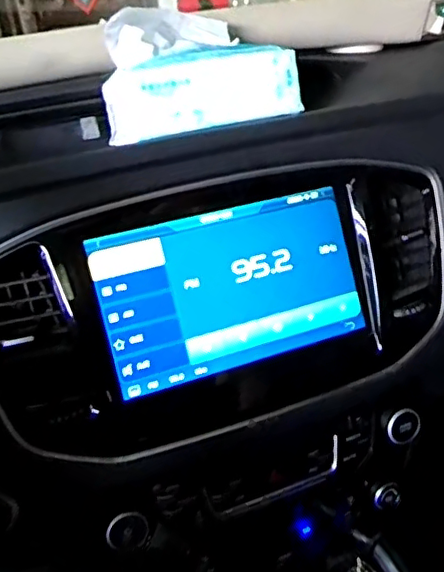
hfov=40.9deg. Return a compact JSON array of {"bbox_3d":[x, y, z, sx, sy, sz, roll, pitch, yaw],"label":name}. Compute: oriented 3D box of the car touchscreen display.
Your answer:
[{"bbox_3d":[0.008,-0.001,0.447,0.195,0.114,0.013,-14,-1,-16],"label":"car touchscreen display"}]

